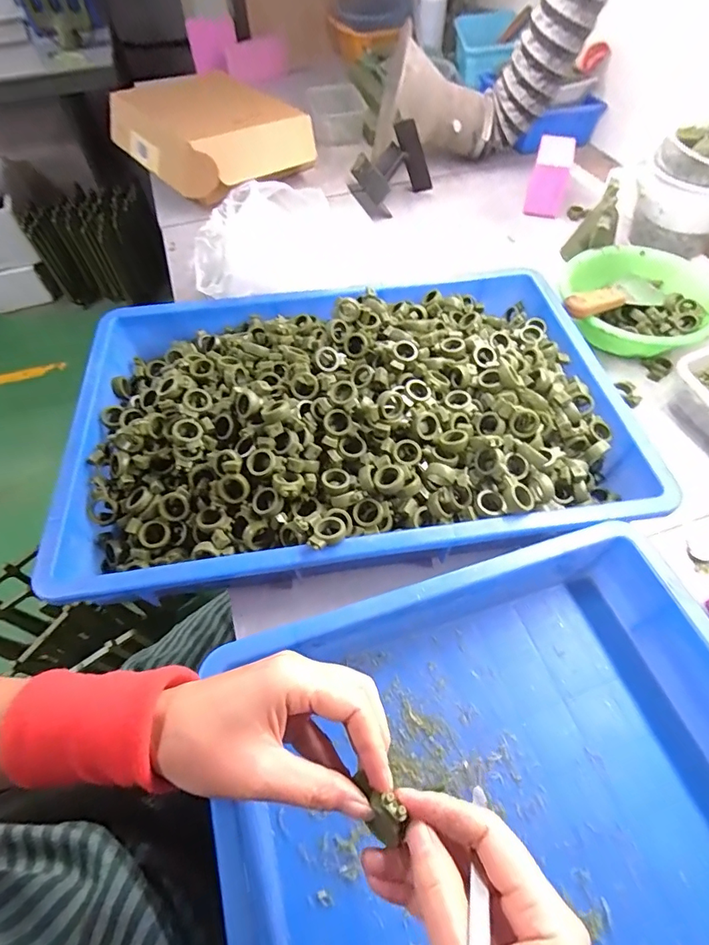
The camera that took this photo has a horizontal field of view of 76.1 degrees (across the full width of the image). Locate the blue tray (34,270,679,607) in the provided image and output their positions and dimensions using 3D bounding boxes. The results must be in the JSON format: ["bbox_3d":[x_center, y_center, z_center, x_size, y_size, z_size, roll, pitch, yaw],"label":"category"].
[{"bbox_3d":[-0.008,-0.076,0.493,0.575,0.076,0.375,-8,56,-4],"label":"blue tray"}]

